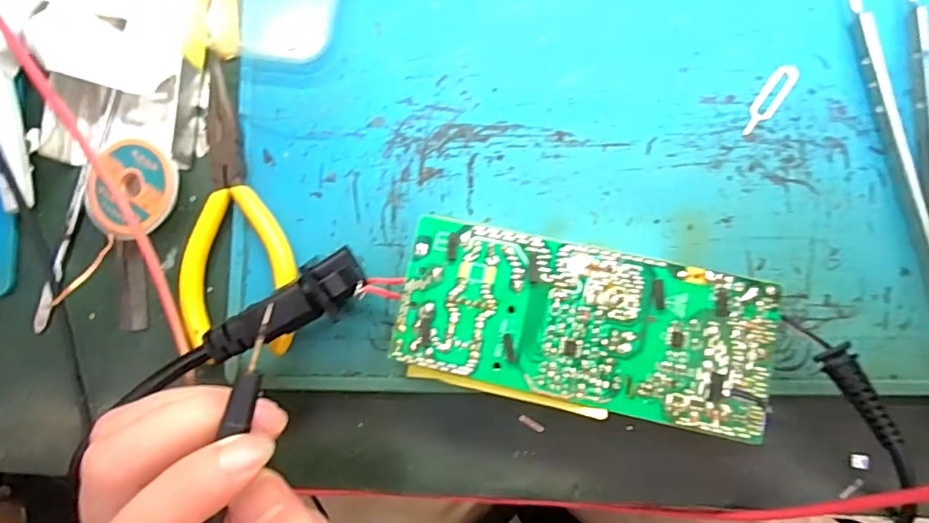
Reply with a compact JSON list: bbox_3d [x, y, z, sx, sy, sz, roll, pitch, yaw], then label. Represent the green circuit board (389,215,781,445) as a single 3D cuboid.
[{"bbox_3d":[0.043,0.023,0.209,0.131,0.026,0.055,12,86,7],"label":"green circuit board"}]

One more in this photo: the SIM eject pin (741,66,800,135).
[{"bbox_3d":[0.124,-0.066,0.221,0.010,0.004,0.034,36,89,8],"label":"SIM eject pin"}]

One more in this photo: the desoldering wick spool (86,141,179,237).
[{"bbox_3d":[-0.145,-0.032,0.240,0.042,0.012,0.042,-1,85,6],"label":"desoldering wick spool"}]

